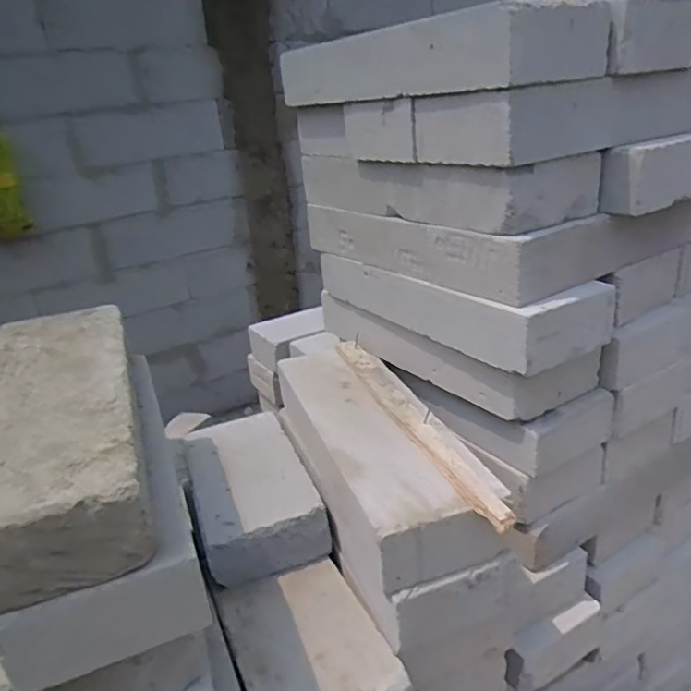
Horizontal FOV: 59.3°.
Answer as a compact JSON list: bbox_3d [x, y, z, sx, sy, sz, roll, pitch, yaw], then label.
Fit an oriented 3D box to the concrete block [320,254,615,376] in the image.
[{"bbox_3d":[0.190,-0.104,1.151,0.198,0.111,0.589,-18,26,-26],"label":"concrete block"}]

